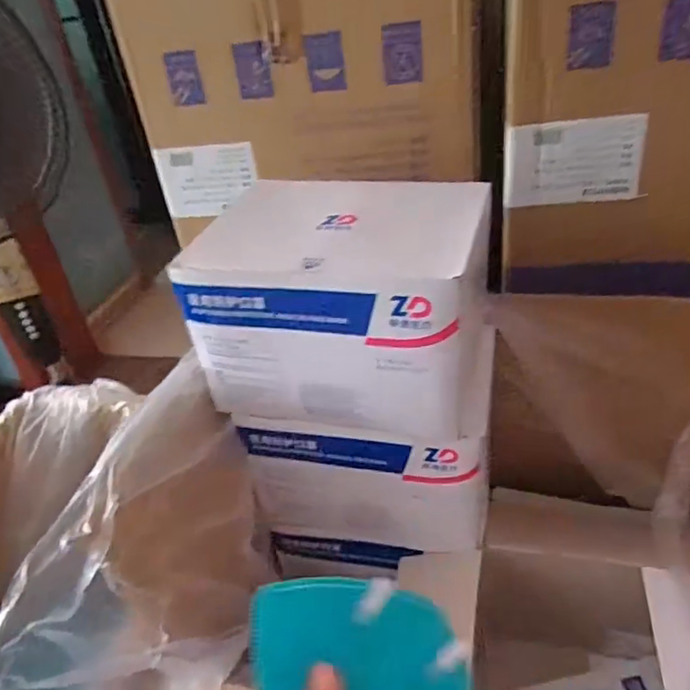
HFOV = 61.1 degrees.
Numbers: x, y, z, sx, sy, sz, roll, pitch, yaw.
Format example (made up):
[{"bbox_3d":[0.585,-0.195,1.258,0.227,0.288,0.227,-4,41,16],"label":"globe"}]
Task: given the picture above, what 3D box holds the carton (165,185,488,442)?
[{"bbox_3d":[0.004,-0.046,0.591,0.261,0.183,0.191,5,36,18],"label":"carton"}]

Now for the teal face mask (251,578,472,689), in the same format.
[{"bbox_3d":[0.010,0.176,0.291,0.120,0.007,0.106,14,61,-17],"label":"teal face mask"}]

